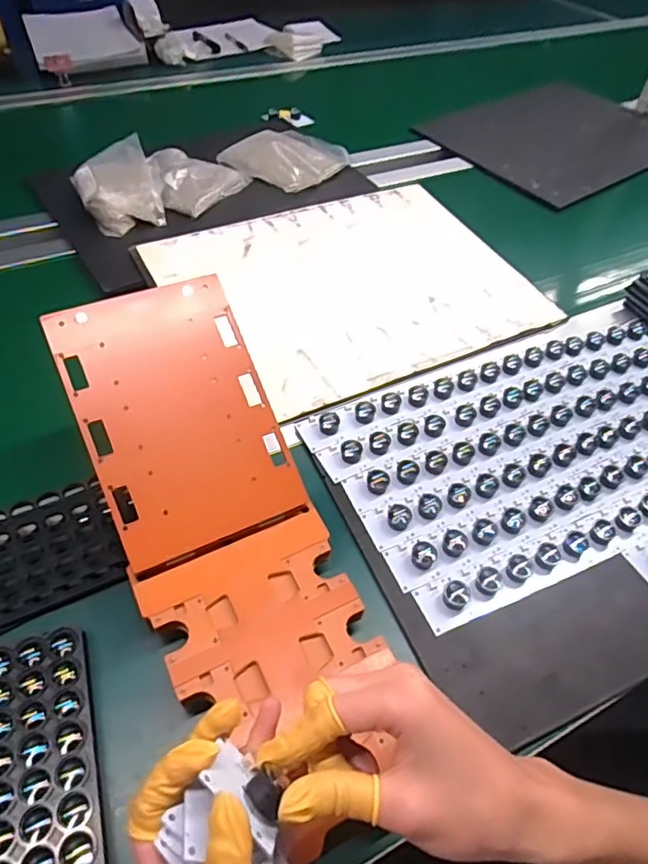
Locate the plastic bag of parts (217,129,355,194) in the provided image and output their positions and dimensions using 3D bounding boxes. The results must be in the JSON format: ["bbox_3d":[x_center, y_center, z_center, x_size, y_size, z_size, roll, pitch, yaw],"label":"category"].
[{"bbox_3d":[-0.065,-0.472,0.981,0.170,0.027,0.163,32,56,20],"label":"plastic bag of parts"}]

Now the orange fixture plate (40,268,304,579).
[{"bbox_3d":[-0.128,-0.017,0.508,0.158,0.008,0.231,-21,84,-19],"label":"orange fixture plate"}]

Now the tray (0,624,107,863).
[{"bbox_3d":[-0.210,0.242,0.402,0.098,0.022,0.192,-15,54,-15],"label":"tray"}]

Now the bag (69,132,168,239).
[{"bbox_3d":[-0.310,-0.372,0.868,0.117,0.049,0.170,-16,54,-16],"label":"bag"}]

